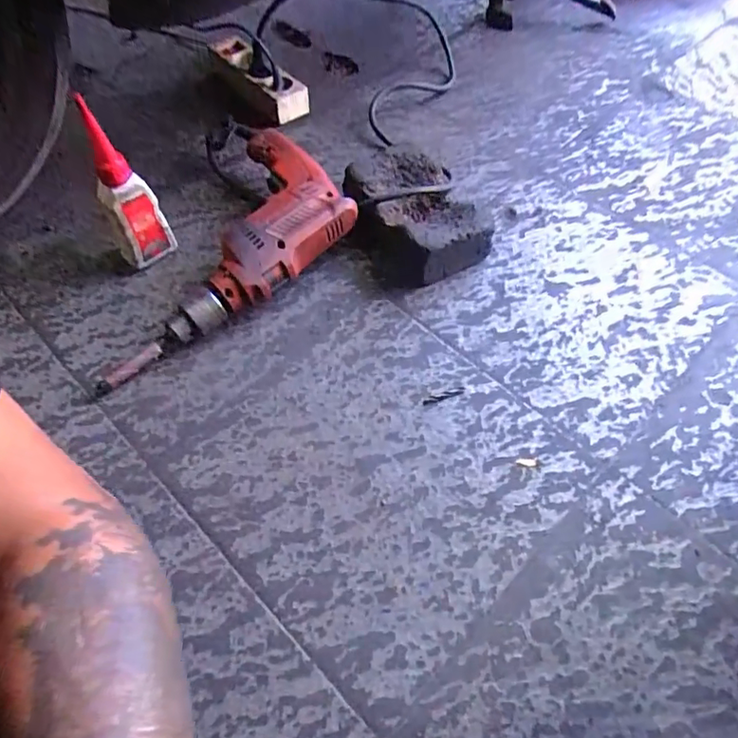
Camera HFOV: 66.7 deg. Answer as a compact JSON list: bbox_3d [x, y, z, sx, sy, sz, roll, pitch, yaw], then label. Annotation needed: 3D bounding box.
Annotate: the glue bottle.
[{"bbox_3d":[-0.251,-0.178,0.589,0.057,0.175,0.035,-25,61,-16],"label":"glue bottle"}]

